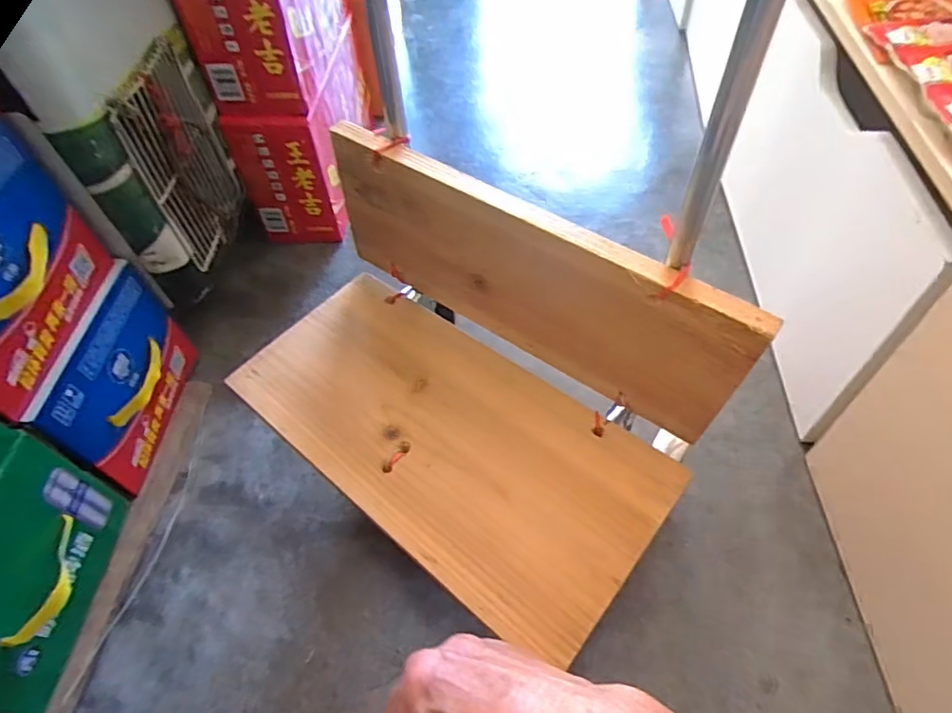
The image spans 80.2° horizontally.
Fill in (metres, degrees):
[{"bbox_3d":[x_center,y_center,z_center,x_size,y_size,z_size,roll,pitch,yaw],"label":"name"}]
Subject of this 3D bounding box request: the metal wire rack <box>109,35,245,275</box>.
[{"bbox_3d":[-0.335,-0.225,0.664,0.015,0.218,0.165,0,53,4],"label":"metal wire rack"}]

